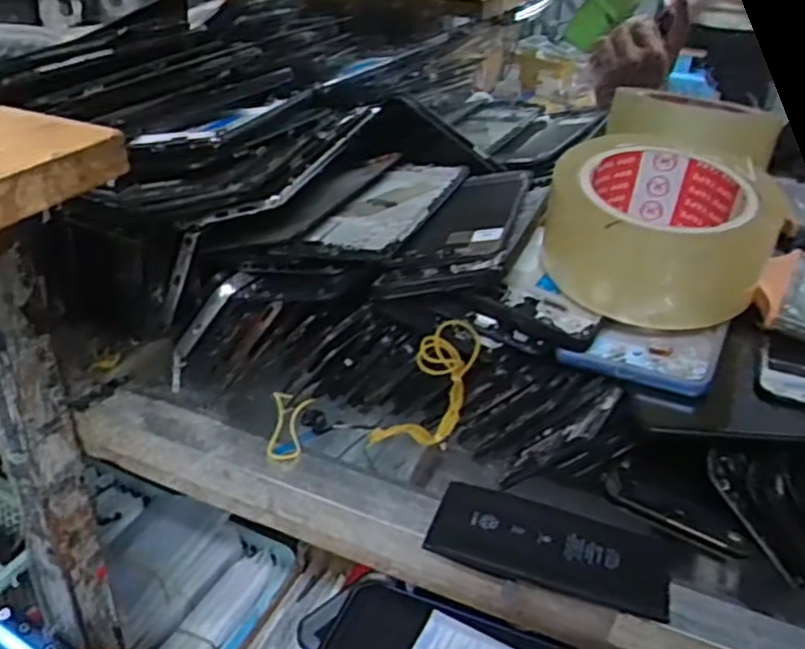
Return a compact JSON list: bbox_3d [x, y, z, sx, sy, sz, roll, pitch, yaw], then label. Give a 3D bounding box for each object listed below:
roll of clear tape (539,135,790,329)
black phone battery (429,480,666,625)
[{"bbox_3d":[0.123,-0.049,0.370,0.100,0.069,0.101,8,32,6],"label":"roll of clear tape"},{"bbox_3d":[0.068,0.100,0.336,0.105,0.011,0.049,15,34,17],"label":"black phone battery"}]

